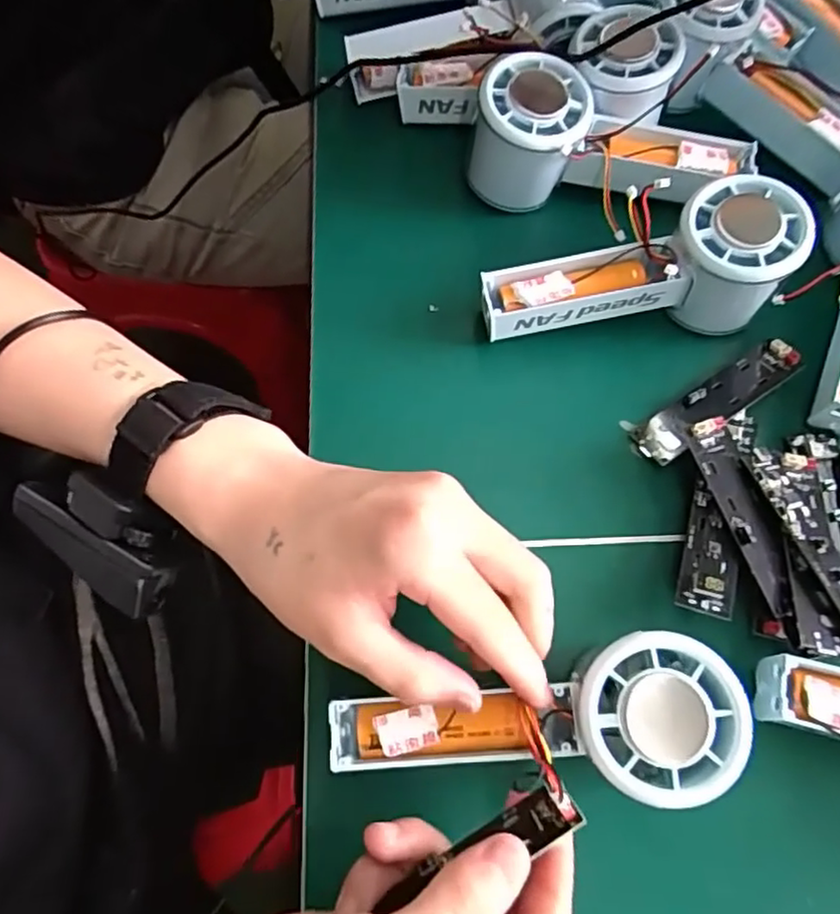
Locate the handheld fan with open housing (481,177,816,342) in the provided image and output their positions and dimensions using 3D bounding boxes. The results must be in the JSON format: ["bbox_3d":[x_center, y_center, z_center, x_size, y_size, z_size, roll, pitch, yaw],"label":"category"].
[{"bbox_3d":[0.110,-0.091,0.334,0.154,0.055,0.056,-10,69,10],"label":"handheld fan with open housing"}]

